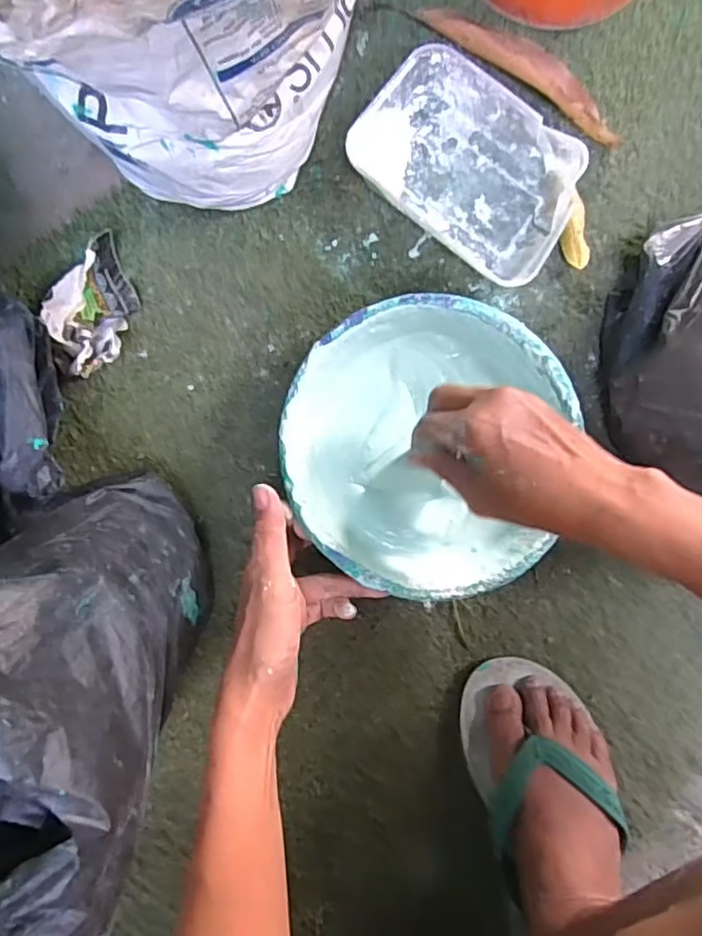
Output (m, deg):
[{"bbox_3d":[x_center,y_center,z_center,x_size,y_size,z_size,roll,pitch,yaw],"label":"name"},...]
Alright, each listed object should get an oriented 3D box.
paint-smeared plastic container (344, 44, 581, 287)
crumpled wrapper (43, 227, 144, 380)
[{"bbox_3d":[0.089,-0.226,0.495,0.169,0.037,0.115,36,86,-2],"label":"paint-smeared plastic container"},{"bbox_3d":[-0.185,-0.115,0.467,0.056,0.043,0.101,15,87,-4],"label":"crumpled wrapper"}]

